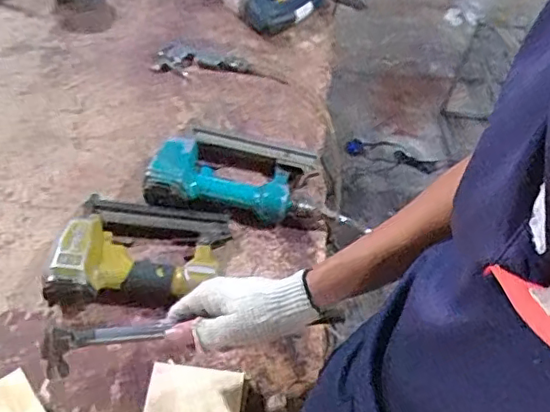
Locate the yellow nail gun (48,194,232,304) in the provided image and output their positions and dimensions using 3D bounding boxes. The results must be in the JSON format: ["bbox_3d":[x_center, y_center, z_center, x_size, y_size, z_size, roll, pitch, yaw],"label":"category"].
[{"bbox_3d":[-0.163,0.046,0.713,0.212,0.053,0.148,-4,52,-7],"label":"yellow nail gun"}]

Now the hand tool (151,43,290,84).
[{"bbox_3d":[-0.092,-0.229,0.975,0.225,0.027,0.057,7,51,1],"label":"hand tool"}]

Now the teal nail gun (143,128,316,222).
[{"bbox_3d":[-0.056,-0.047,0.800,0.205,0.055,0.159,14,52,7],"label":"teal nail gun"}]

